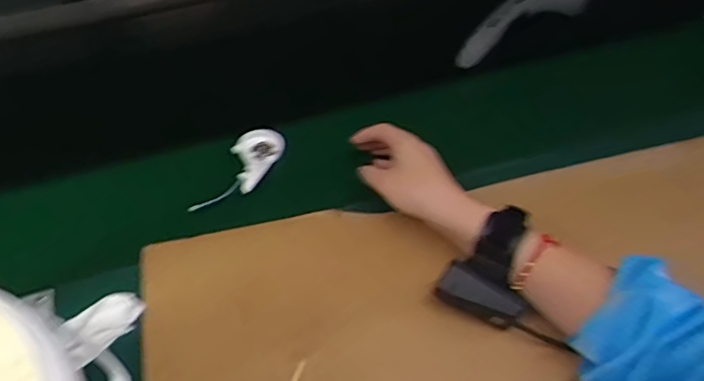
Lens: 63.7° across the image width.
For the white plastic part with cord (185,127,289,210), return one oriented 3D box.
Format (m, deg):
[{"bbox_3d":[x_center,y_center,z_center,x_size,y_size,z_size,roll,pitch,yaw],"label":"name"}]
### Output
[{"bbox_3d":[-0.114,-0.024,0.600,0.055,0.022,0.123,12,43,11],"label":"white plastic part with cord"}]

